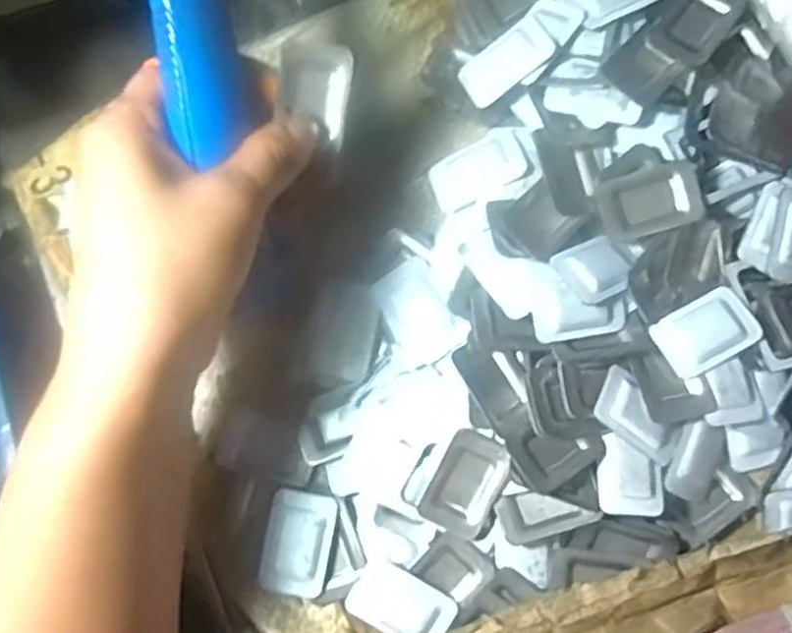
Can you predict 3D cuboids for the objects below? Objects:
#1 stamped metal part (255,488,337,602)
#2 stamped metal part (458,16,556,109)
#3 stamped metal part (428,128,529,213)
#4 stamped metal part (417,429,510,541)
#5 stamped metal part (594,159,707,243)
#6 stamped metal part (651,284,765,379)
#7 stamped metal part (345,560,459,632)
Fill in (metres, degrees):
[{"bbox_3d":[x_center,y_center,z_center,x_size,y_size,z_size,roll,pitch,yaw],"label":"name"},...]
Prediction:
[{"bbox_3d":[-0.039,0.091,0.302,0.027,0.007,0.039,10,77,1],"label":"stamped metal part"},{"bbox_3d":[0.047,-0.109,0.321,0.040,0.004,0.024,-36,64,11],"label":"stamped metal part"},{"bbox_3d":[0.035,-0.063,0.323,0.041,0.004,0.026,-25,68,16],"label":"stamped metal part"},{"bbox_3d":[0.027,0.066,0.298,0.026,0.010,0.040,26,78,4],"label":"stamped metal part"},{"bbox_3d":[0.105,-0.048,0.310,0.040,0.010,0.027,-15,78,-5],"label":"stamped metal part"},{"bbox_3d":[0.125,0.006,0.303,0.040,0.005,0.026,-27,79,-7],"label":"stamped metal part"},{"bbox_3d":[0.002,0.115,0.300,0.040,0.007,0.024,28,78,5],"label":"stamped metal part"}]

